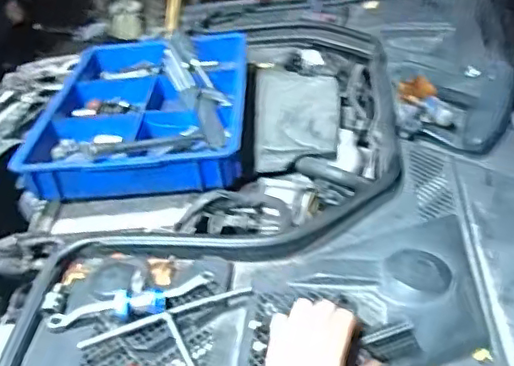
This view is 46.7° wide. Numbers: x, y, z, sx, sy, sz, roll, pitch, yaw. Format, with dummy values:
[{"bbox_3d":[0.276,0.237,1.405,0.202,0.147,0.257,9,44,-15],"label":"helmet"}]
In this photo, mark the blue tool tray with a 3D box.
[{"bbox_3d":[-0.189,-0.144,1.035,0.334,0.076,0.463,-1,38,1],"label":"blue tool tray"}]

